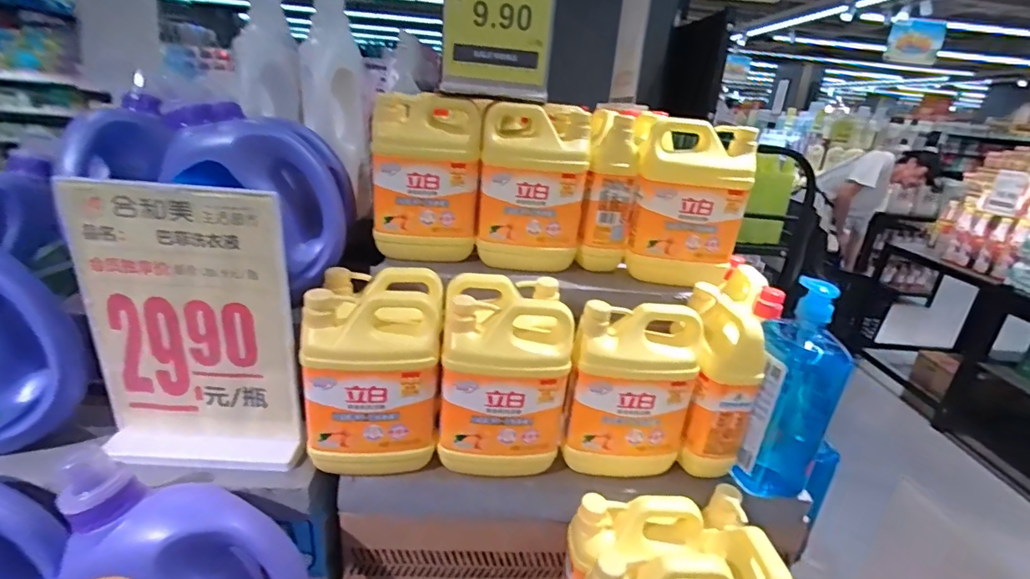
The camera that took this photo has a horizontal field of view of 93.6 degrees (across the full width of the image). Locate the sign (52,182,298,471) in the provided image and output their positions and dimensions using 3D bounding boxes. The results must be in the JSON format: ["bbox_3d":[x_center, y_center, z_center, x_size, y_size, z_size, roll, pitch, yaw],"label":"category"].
[{"bbox_3d":[-0.358,0.050,0.529,0.226,0.313,0.052,1,19,-2],"label":"sign"}]

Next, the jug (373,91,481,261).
[{"bbox_3d":[-0.126,-0.154,0.687,0.145,0.212,0.081,-1,20,-9],"label":"jug"}]

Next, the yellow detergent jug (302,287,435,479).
[{"bbox_3d":[-0.160,0.105,0.557,0.147,0.208,0.074,-1,20,-6],"label":"yellow detergent jug"}]

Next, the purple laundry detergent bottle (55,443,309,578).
[{"bbox_3d":[-0.333,0.294,0.495,0.202,0.245,0.086,-1,20,-7],"label":"purple laundry detergent bottle"}]

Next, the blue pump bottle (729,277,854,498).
[{"bbox_3d":[0.336,0.130,0.583,0.087,0.267,0.076,16,24,36],"label":"blue pump bottle"}]

